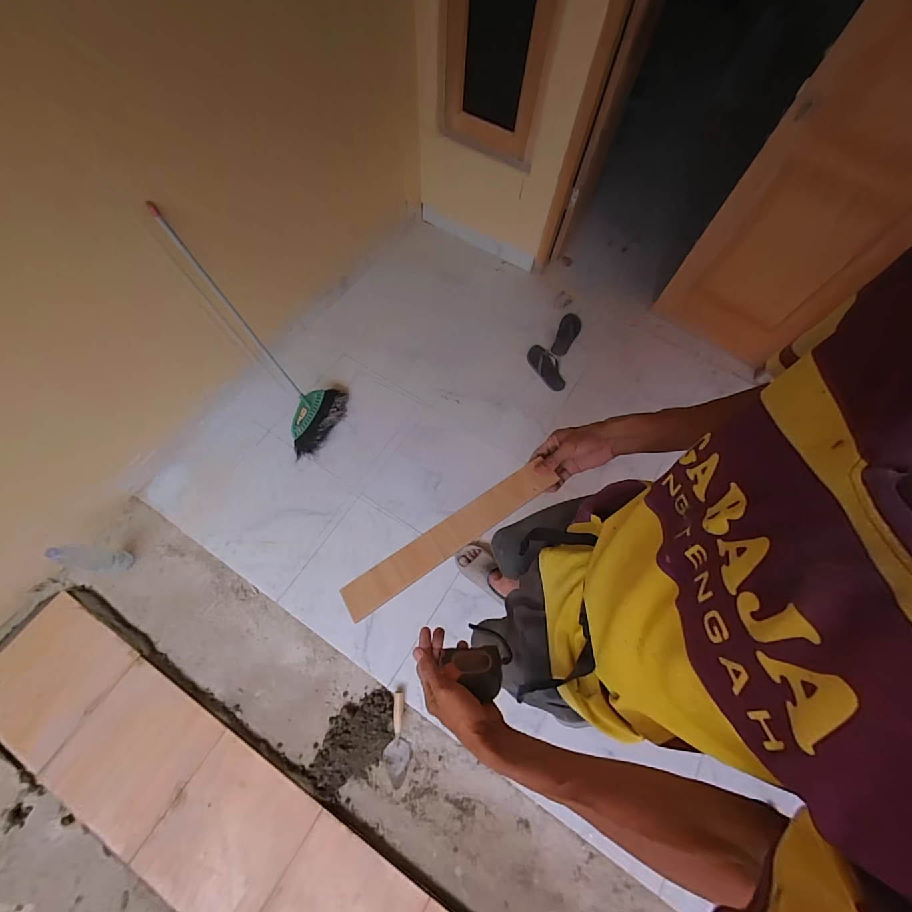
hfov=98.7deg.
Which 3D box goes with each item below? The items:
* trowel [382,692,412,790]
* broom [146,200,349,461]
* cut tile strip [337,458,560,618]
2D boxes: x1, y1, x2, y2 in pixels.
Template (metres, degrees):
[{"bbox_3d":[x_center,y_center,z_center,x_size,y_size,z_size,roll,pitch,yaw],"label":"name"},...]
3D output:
[{"bbox_3d":[-0.196,0.973,1.348,0.087,0.037,0.274,5,67,-1],"label":"trowel"},{"bbox_3d":[-0.736,-0.419,1.450,0.158,0.922,0.327,29,65,40],"label":"broom"},{"bbox_3d":[-0.014,0.130,0.631,0.369,0.014,0.056,-34,73,-6],"label":"cut tile strip"}]

